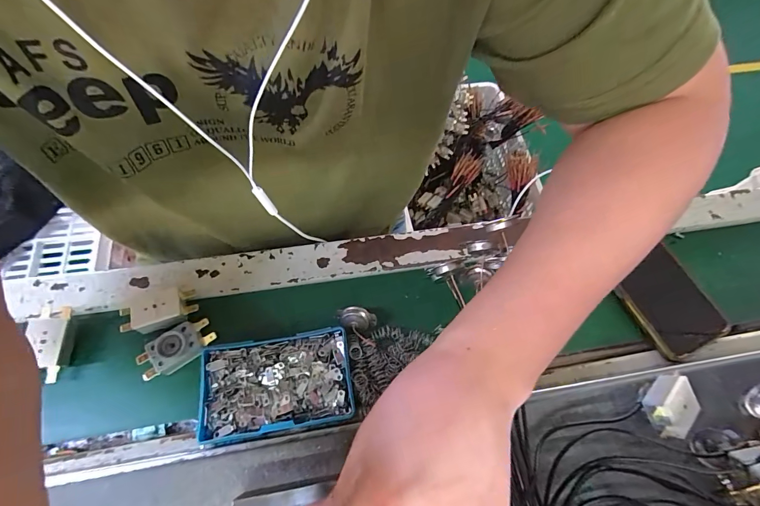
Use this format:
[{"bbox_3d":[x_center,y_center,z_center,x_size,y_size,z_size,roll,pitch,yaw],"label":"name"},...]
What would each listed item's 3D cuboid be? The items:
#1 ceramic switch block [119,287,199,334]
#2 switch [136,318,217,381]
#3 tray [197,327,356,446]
[{"bbox_3d":[-0.188,0.050,0.310,0.056,0.020,0.027,-24,69,-13],"label":"ceramic switch block"},{"bbox_3d":[-0.170,0.082,0.306,0.058,0.028,0.029,-33,71,-16],"label":"switch"},{"bbox_3d":[-0.082,0.107,0.298,0.113,0.034,0.070,-8,66,-6],"label":"tray"}]

